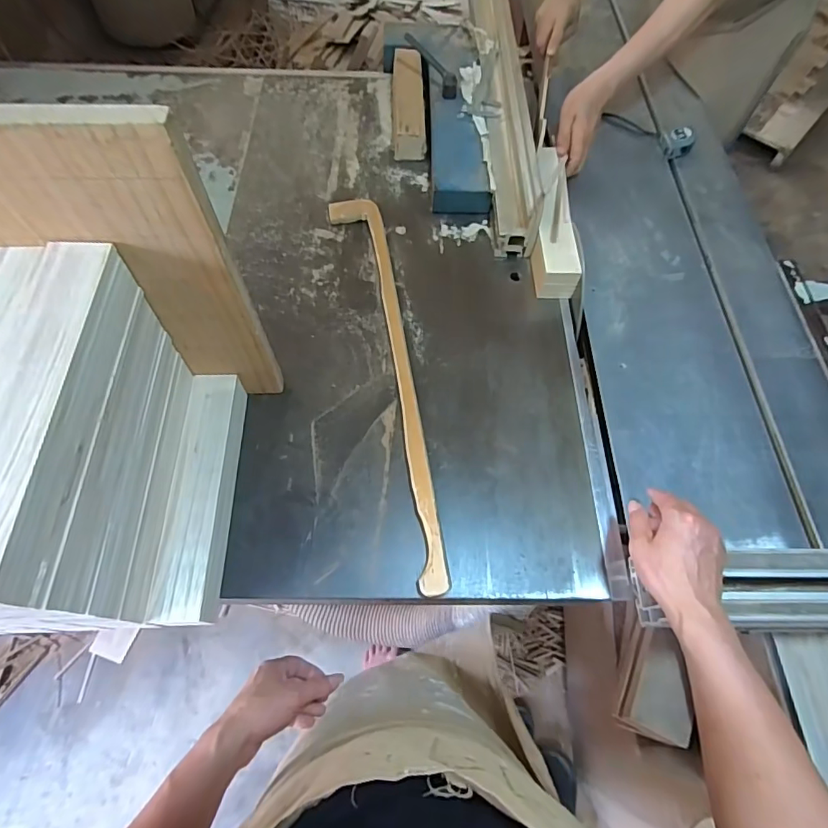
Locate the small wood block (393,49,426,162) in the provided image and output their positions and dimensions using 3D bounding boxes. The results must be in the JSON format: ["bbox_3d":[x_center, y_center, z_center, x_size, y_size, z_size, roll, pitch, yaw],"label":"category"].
[{"bbox_3d":[-0.011,-0.643,0.989,0.063,0.056,0.309,-1,62,-2],"label":"small wood block"}]

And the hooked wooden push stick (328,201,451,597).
[{"bbox_3d":[-0.032,-0.090,0.721,0.080,0.022,0.685,-12,63,-8],"label":"hooked wooden push stick"}]

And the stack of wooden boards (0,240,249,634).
[{"bbox_3d":[-0.449,0.042,0.464,0.438,0.253,0.298,-2,61,-2],"label":"stack of wooden boards"}]

